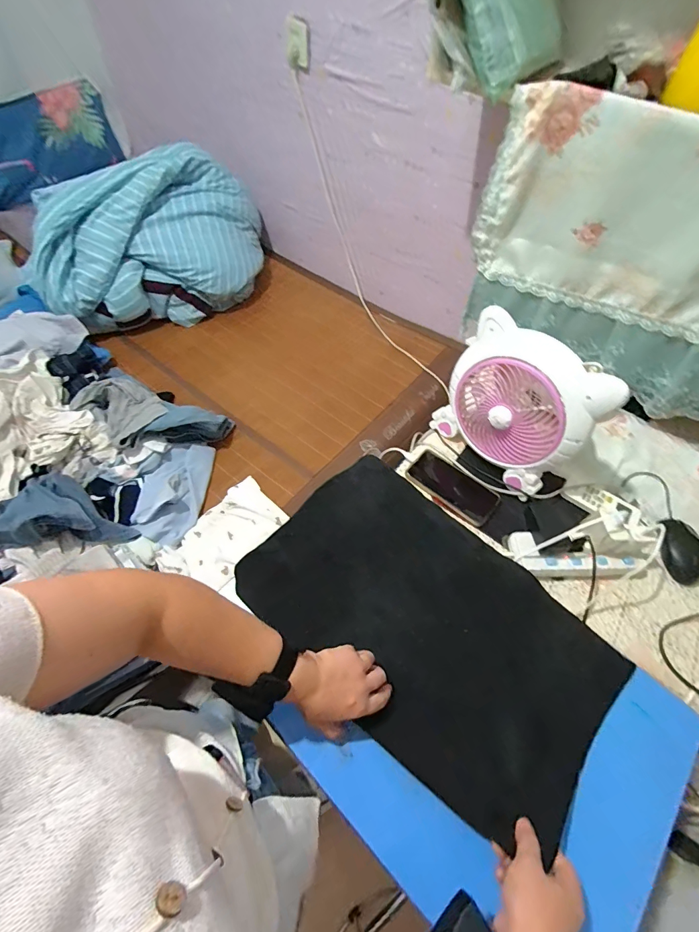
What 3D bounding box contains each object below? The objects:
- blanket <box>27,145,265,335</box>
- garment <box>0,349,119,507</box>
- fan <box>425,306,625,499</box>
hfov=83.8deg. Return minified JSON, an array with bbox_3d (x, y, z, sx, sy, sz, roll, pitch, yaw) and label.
[{"bbox_3d":[-0.664,-0.719,1.279,0.751,0.375,0.393,-11,58,-11],"label":"blanket"},{"bbox_3d":[-0.829,-0.097,0.945,0.345,0.135,0.419,-33,65,-22],"label":"garment"},{"bbox_3d":[0.266,-0.095,0.640,0.068,0.228,0.231,-36,66,-24],"label":"fan"}]

